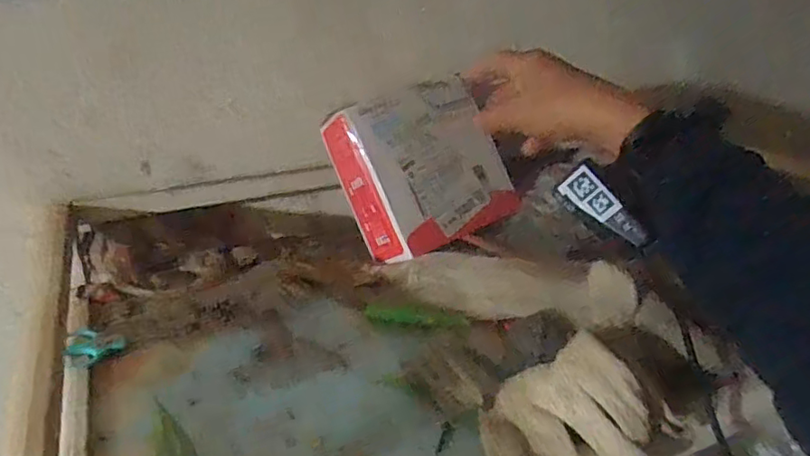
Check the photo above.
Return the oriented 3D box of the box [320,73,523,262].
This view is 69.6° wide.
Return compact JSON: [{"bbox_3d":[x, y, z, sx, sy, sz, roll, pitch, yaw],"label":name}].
[{"bbox_3d":[0.019,-0.064,0.608,0.159,0.161,0.065,-23,-1,-29],"label":"box"}]

